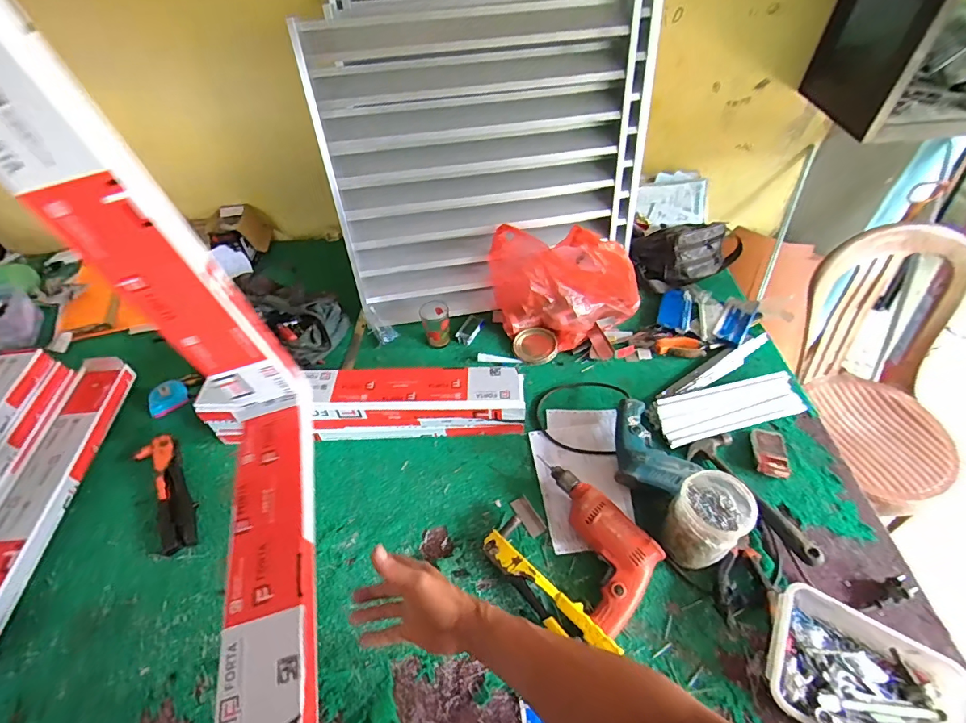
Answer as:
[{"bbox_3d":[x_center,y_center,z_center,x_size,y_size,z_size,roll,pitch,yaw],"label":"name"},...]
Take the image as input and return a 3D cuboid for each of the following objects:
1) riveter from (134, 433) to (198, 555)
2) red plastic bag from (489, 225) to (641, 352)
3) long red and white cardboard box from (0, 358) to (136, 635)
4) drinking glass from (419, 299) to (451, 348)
[{"bbox_3d":[-0.573,0.234,0.829,0.063,0.021,0.247,-30,54,-22],"label":"riveter"},{"bbox_3d":[0.176,-0.174,0.988,0.338,0.283,0.143,9,50,10],"label":"red plastic bag"},{"bbox_3d":[-0.776,0.239,0.804,0.098,0.080,0.581,-4,49,-1],"label":"long red and white cardboard box"},{"bbox_3d":[-0.107,-0.083,1.058,0.067,0.094,0.066,-12,50,-8],"label":"drinking glass"}]

